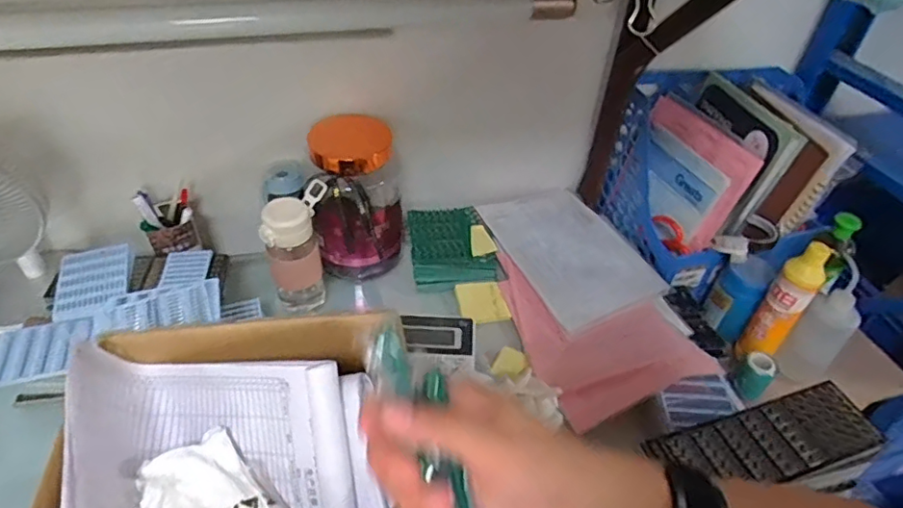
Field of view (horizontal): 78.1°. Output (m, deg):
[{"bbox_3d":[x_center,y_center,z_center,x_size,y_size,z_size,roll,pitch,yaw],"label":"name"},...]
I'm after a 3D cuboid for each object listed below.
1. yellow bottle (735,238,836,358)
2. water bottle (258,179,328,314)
[{"bbox_3d":[0.507,0.081,0.851,0.057,0.210,0.057,-32,54,-33],"label":"yellow bottle"},{"bbox_3d":[-0.225,0.003,0.830,0.078,0.202,0.086,2,42,-2],"label":"water bottle"}]

